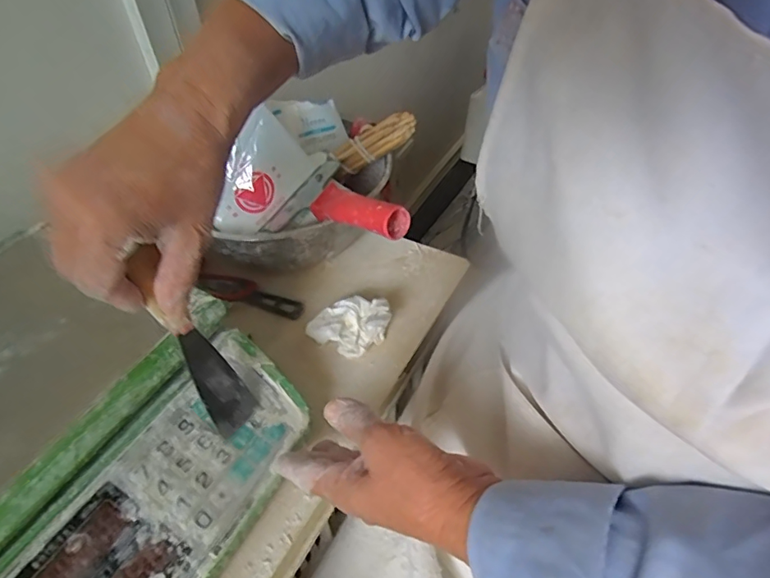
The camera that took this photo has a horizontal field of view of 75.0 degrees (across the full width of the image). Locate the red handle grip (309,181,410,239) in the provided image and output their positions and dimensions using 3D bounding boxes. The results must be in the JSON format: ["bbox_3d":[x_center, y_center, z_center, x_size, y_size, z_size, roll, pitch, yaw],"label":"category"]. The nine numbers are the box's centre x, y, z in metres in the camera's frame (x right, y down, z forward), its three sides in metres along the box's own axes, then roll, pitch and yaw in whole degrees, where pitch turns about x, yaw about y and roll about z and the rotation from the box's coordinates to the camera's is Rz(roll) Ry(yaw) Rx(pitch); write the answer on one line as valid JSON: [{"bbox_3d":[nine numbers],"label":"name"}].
[{"bbox_3d":[-0.024,-0.070,0.452,0.110,0.032,0.032,22,85,47],"label":"red handle grip"}]

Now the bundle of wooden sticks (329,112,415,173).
[{"bbox_3d":[-0.011,-0.158,0.538,0.092,0.028,0.027,-27,45,10],"label":"bundle of wooden sticks"}]

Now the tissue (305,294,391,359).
[{"bbox_3d":[-0.032,0.032,0.484,0.072,0.036,0.058,22,51,25],"label":"tissue"}]

